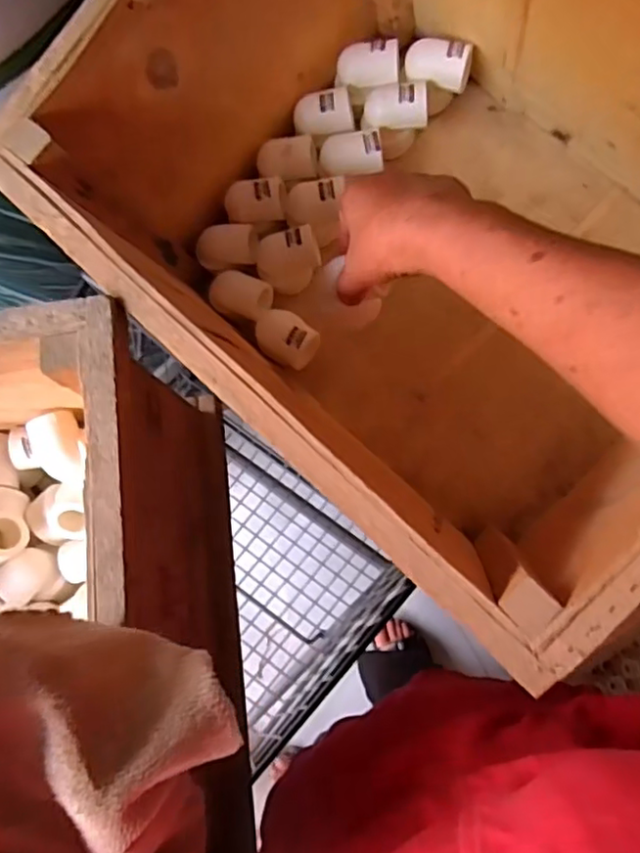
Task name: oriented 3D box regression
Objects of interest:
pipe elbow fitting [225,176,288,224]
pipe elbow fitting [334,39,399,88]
[{"bbox_3d":[-0.055,-0.197,0.531,0.052,0.028,0.036,-6,71,-2],"label":"pipe elbow fitting"},{"bbox_3d":[0.042,-0.313,0.536,0.056,0.033,0.031,1,29,17],"label":"pipe elbow fitting"}]

